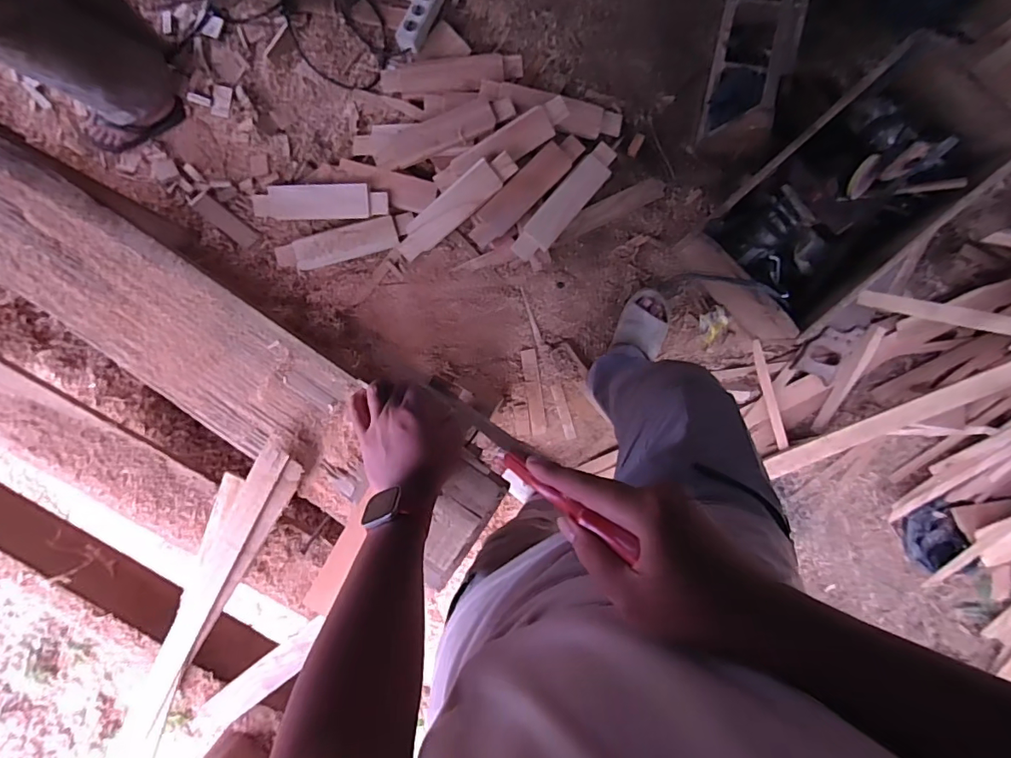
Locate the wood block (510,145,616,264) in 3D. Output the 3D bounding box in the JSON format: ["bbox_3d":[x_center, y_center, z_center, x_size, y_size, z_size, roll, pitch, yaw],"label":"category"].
[{"bbox_3d":[0.152,-0.436,1.249,0.080,0.029,0.338,42,91,-1],"label":"wood block"}]

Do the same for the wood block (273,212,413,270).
[{"bbox_3d":[-0.402,-0.346,1.261,0.345,0.050,0.079,-17,92,0],"label":"wood block"}]

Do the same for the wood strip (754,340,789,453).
[{"bbox_3d":[0.679,0.040,1.286,0.027,0.022,0.285,-15,87,21],"label":"wood strip"}]

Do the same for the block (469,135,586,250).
[{"bbox_3d":[0.052,-0.469,1.247,0.348,0.046,0.082,-42,91,1],"label":"block"}]

